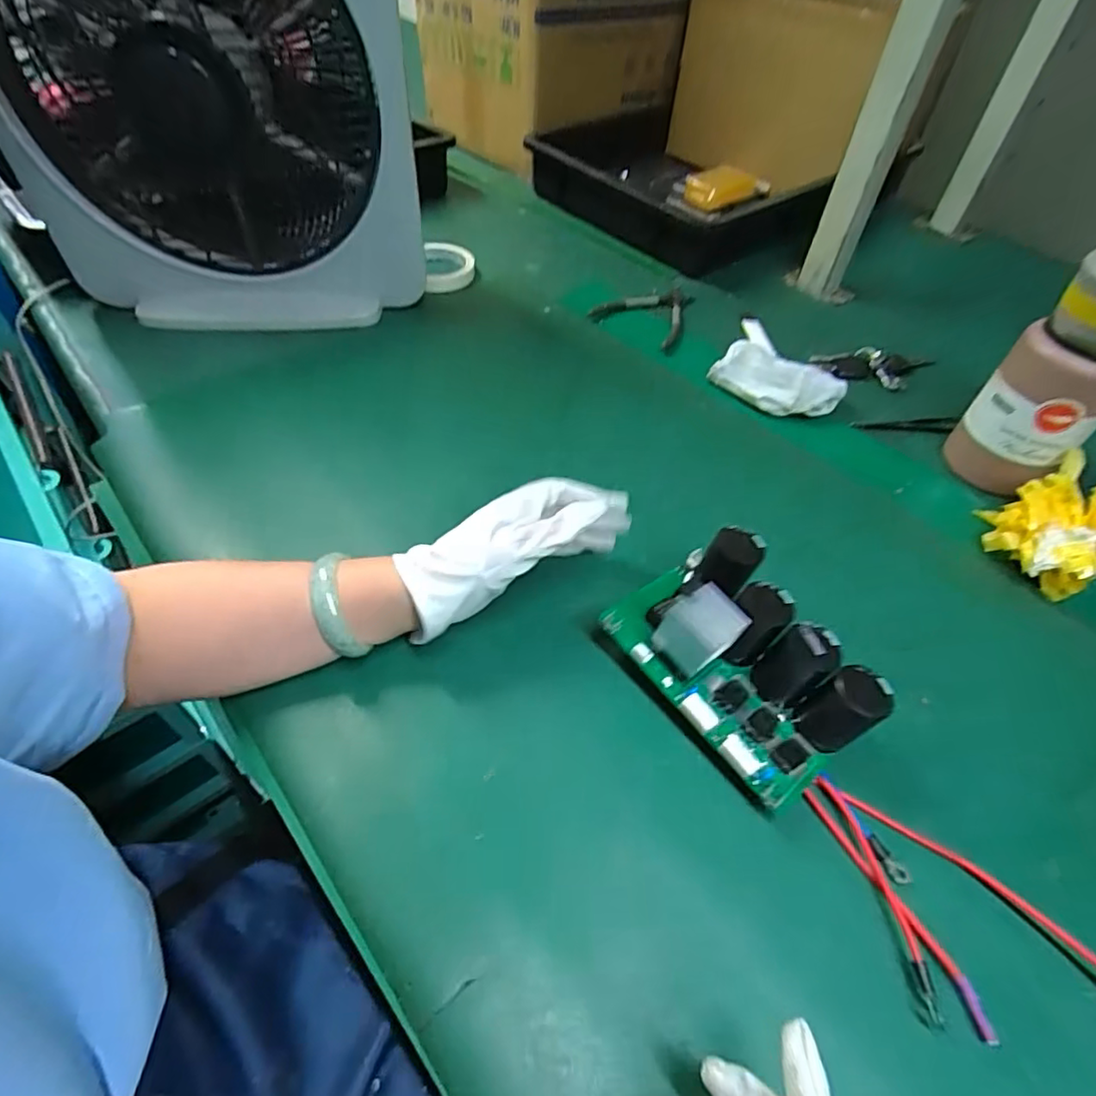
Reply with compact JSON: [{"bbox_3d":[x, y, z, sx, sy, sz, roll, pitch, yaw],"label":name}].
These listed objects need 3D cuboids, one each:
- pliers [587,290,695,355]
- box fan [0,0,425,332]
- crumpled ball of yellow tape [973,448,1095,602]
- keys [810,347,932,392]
[{"bbox_3d":[0.129,-0.289,0.729,0.106,0.010,0.139,28,54,19],"label":"pliers"},{"bbox_3d":[-0.316,-0.412,0.539,0.375,0.414,0.121,0,50,-3],"label":"box fan"},{"bbox_3d":[0.417,-0.019,0.494,0.122,0.056,0.091,-29,57,-25],"label":"crumpled ball of yellow tape"},{"bbox_3d":[0.377,-0.205,0.675,0.143,0.021,0.052,1,50,-3],"label":"keys"}]

